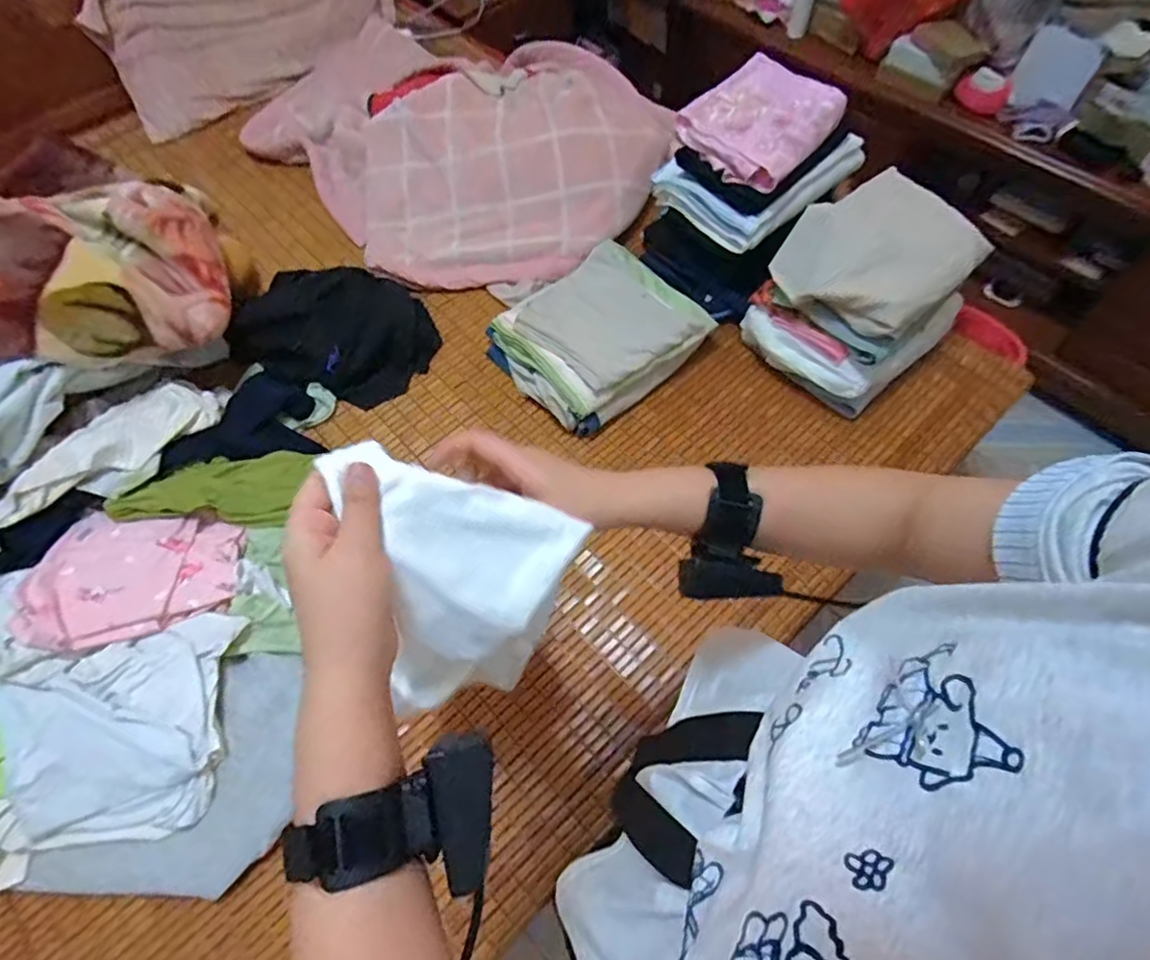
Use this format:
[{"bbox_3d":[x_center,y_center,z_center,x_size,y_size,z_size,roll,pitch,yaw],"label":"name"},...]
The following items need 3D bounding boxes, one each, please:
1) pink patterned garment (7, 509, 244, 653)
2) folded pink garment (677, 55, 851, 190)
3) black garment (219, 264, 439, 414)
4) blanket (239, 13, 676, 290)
[{"bbox_3d":[-0.623,0.113,0.866,0.258,0.050,0.251,-7,50,-20],"label":"pink patterned garment"},{"bbox_3d":[0.317,-0.615,1.033,0.250,0.058,0.204,-41,68,-18],"label":"folded pink garment"},{"bbox_3d":[-0.445,-0.279,1.126,0.357,0.066,0.259,26,66,16],"label":"black garment"},{"bbox_3d":[-0.246,-0.802,1.343,0.725,0.170,0.914,-38,67,-16],"label":"blanket"}]

